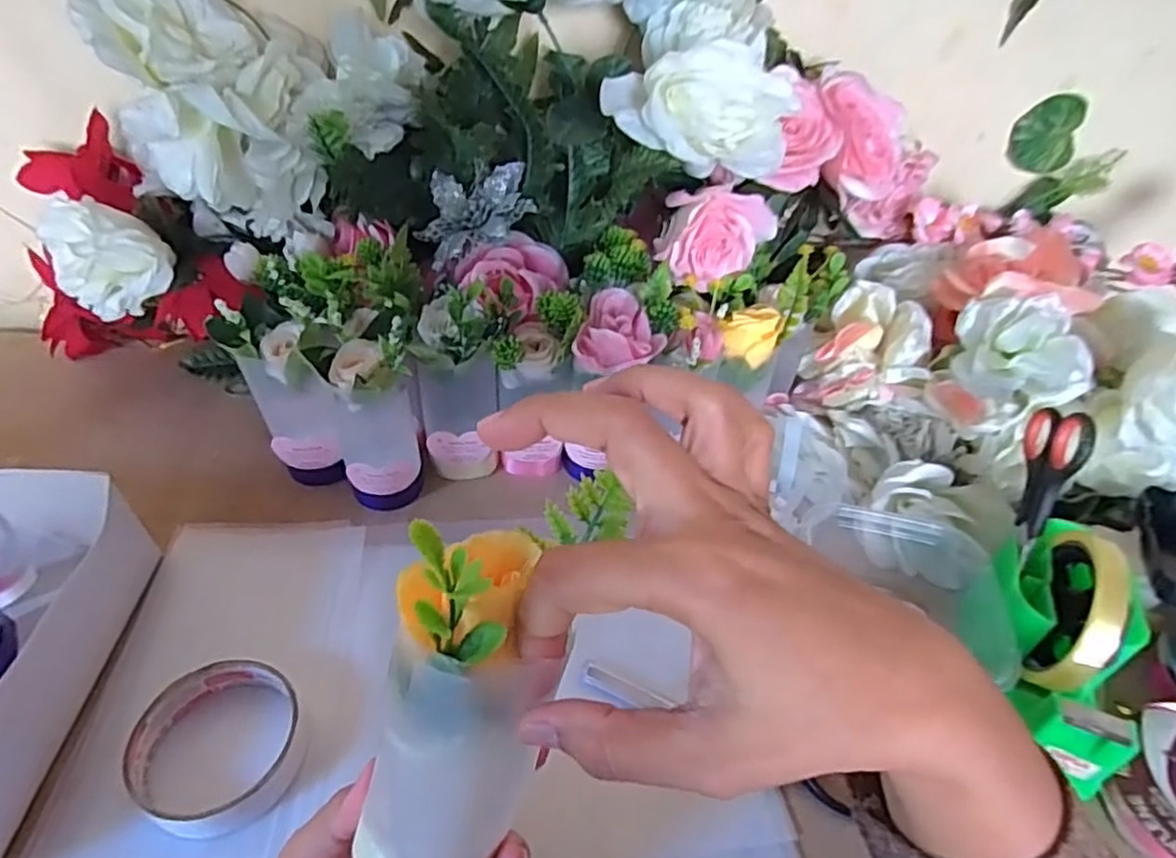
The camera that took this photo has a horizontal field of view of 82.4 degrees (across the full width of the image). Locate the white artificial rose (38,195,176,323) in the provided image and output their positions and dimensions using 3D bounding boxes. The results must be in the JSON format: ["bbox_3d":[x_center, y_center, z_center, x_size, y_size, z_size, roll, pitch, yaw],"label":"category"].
[{"bbox_3d":[-0.311,-0.108,0.440,0.063,0.072,0.067,-26,52,-32],"label":"white artificial rose"}]

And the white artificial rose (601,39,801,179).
[{"bbox_3d":[0.062,-0.182,0.384,0.108,0.060,0.049,12,42,5],"label":"white artificial rose"}]

